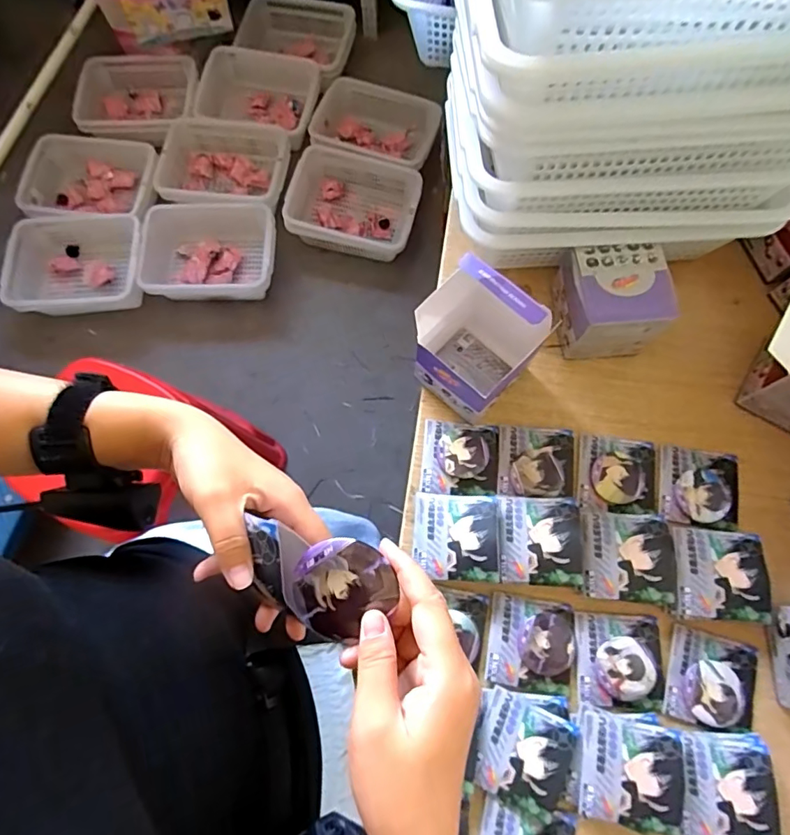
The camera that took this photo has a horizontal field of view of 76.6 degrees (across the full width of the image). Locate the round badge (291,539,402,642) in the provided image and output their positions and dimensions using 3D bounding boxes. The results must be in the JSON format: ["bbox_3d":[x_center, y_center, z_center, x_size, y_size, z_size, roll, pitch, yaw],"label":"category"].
[{"bbox_3d":[-0.026,0.089,0.262,0.052,0.006,0.051,1,99,5],"label":"round badge"}]

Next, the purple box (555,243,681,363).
[{"bbox_3d":[0.238,-0.130,0.563,0.108,0.096,0.104,-3,73,-1],"label":"purple box"}]

